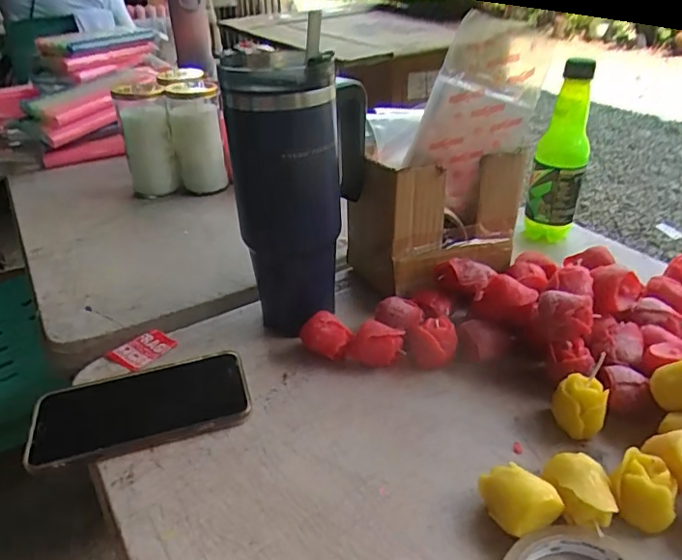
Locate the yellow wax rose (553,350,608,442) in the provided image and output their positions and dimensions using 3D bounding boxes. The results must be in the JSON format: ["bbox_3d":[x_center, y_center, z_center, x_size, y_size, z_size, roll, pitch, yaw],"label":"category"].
[{"bbox_3d":[0.171,0.088,0.388,0.031,0.056,0.032,2,32,5],"label":"yellow wax rose"}]

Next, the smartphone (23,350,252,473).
[{"bbox_3d":[-0.152,0.097,0.420,0.155,0.012,0.083,-11,33,-15],"label":"smartphone"}]

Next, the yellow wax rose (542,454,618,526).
[{"bbox_3d":[0.145,0.131,0.333,0.037,0.035,0.037,8,33,13],"label":"yellow wax rose"}]

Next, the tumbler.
[{"bbox_3d":[-0.048,-0.075,0.470,0.088,0.249,0.105,0,32,2],"label":"tumbler"}]

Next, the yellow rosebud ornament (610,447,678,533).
[{"bbox_3d":[0.183,0.130,0.330,0.031,0.038,0.031,8,33,13],"label":"yellow rosebud ornament"}]

